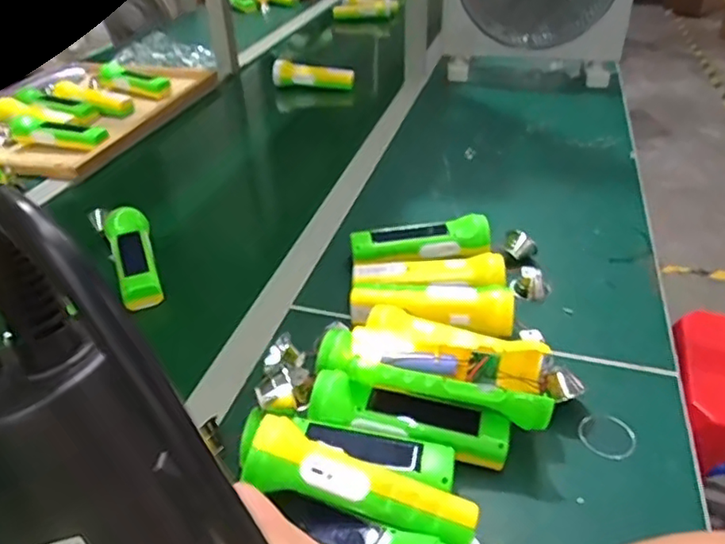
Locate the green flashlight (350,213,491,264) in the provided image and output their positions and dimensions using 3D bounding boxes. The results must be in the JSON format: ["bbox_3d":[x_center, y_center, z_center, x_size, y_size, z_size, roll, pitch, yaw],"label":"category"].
[{"bbox_3d":[0.070,-0.032,0.725,0.165,0.051,0.063,-3,35,-1],"label":"green flashlight"}]

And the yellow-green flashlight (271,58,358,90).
[{"bbox_3d":[-0.110,-0.427,1.311,0.181,0.047,0.045,4,36,8],"label":"yellow-green flashlight"}]

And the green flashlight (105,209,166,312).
[{"bbox_3d":[-0.277,-0.022,0.732,0.048,0.035,0.180,-16,38,-19],"label":"green flashlight"}]

